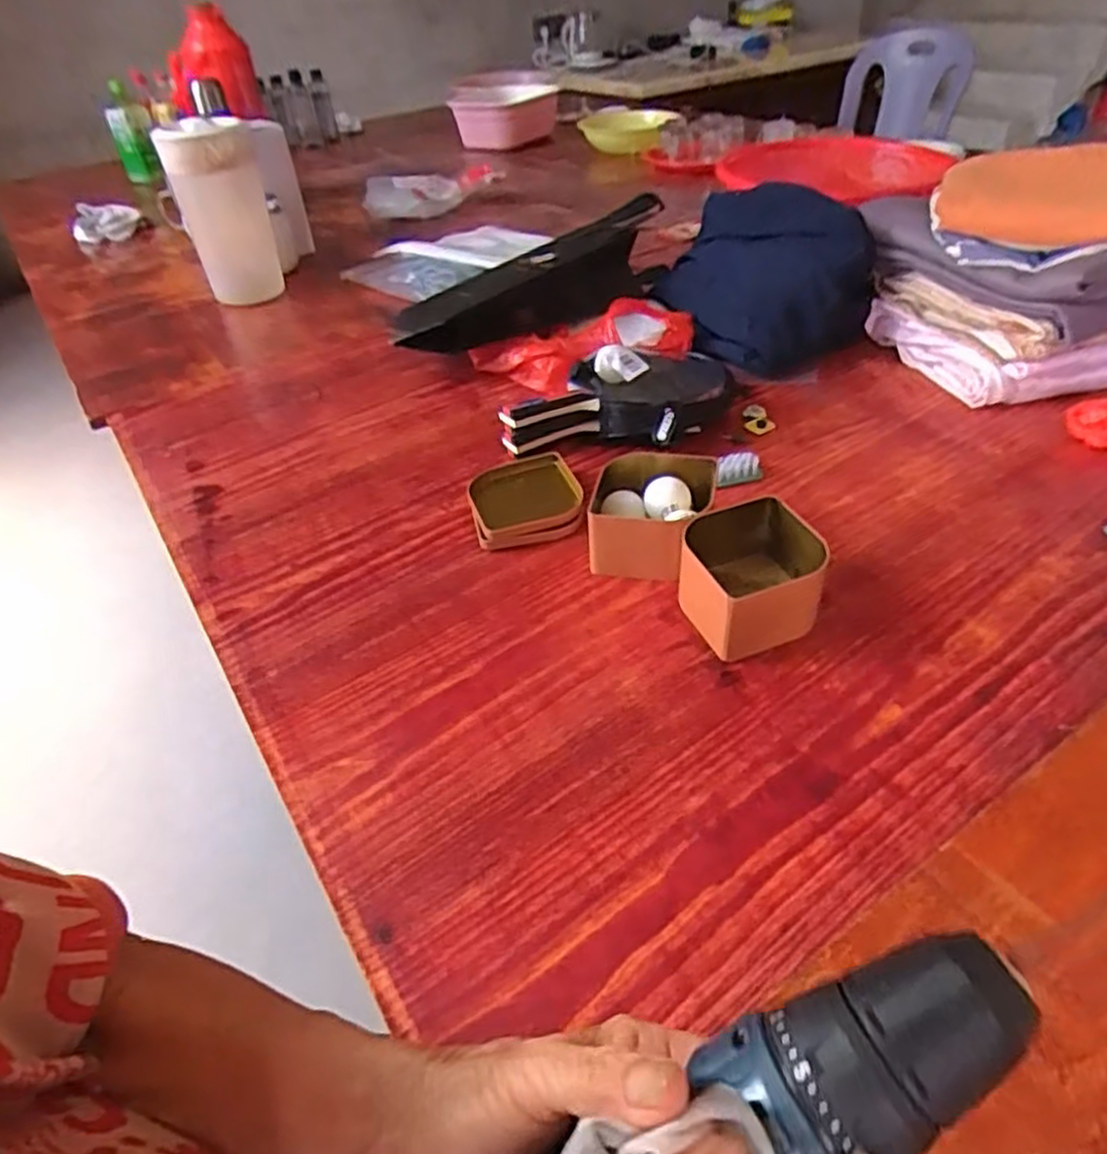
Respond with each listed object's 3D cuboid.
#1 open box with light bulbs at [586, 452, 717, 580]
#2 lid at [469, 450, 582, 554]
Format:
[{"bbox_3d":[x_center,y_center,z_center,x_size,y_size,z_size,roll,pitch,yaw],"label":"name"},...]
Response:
[{"bbox_3d":[0.080,-0.052,0.643,0.100,0.065,0.101,7,41,14],"label":"open box with light bulbs"},{"bbox_3d":[-0.025,-0.072,0.708,0.103,0.020,0.115,-11,39,-7],"label":"lid"}]

